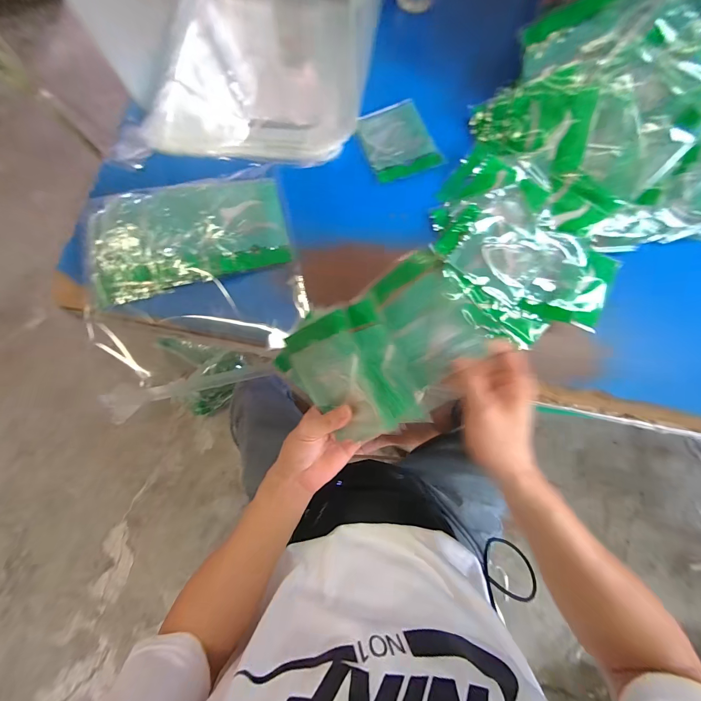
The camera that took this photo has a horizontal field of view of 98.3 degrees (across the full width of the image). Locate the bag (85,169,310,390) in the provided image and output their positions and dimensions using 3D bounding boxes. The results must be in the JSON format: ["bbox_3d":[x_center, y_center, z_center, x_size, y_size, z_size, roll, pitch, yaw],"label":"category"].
[{"bbox_3d":[-0.223,-0.101,0.438,0.291,0.043,0.286,-13,91,-3],"label":"bag"}]

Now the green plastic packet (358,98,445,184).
[{"bbox_3d":[0.072,-0.329,0.472,0.097,0.014,0.126,-24,77,-1],"label":"green plastic packet"}]

